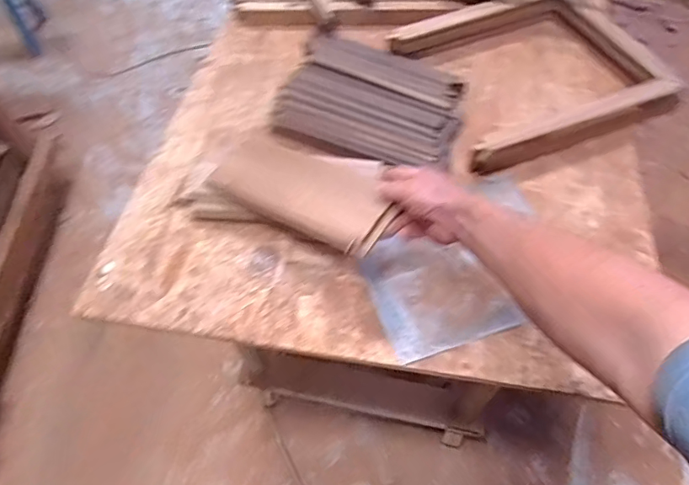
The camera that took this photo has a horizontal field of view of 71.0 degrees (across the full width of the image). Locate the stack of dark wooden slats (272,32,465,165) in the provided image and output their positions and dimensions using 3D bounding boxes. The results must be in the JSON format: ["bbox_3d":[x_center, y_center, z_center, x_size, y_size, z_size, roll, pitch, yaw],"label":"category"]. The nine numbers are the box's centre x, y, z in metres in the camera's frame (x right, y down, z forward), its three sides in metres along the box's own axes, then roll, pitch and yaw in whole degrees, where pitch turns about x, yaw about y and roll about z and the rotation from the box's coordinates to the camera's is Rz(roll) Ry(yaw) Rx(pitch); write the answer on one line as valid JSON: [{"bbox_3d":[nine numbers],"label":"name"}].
[{"bbox_3d":[0.043,-0.249,0.845,0.321,0.034,0.277,18,60,13],"label":"stack of dark wooden slats"}]

